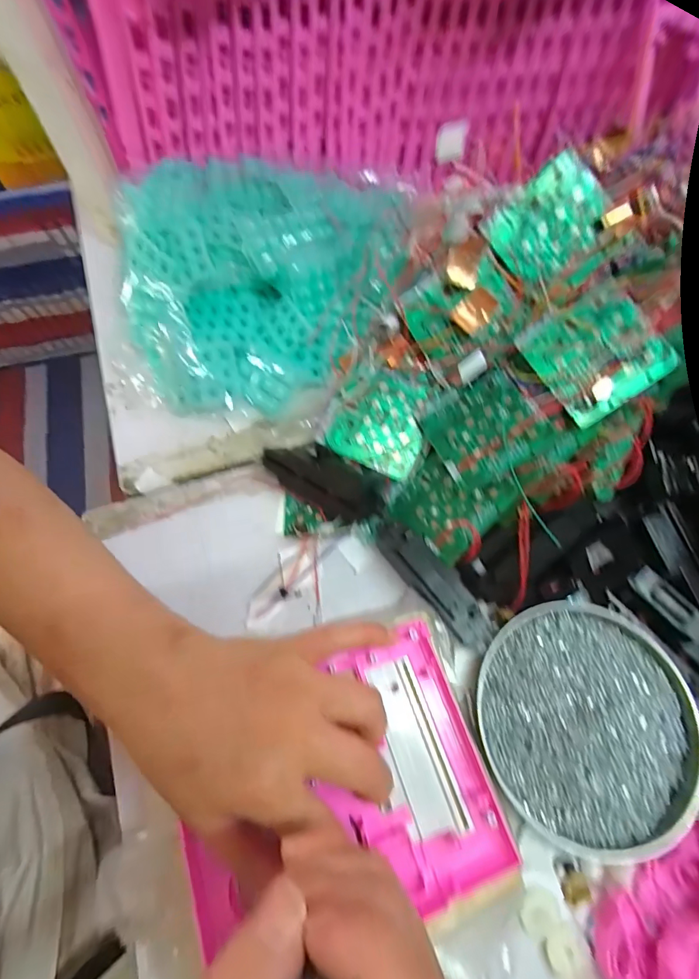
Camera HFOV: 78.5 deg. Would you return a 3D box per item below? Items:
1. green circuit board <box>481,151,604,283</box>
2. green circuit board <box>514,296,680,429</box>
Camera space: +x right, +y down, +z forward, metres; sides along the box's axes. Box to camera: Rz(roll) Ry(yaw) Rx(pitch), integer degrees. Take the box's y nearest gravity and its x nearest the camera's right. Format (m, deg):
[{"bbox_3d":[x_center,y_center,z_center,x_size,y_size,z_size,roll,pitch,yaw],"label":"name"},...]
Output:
[{"bbox_3d":[0.132,-0.176,0.286,0.075,0.006,0.055,-42,104,6],"label":"green circuit board"},{"bbox_3d":[0.159,-0.089,0.278,0.069,0.010,0.071,-34,83,12],"label":"green circuit board"}]

